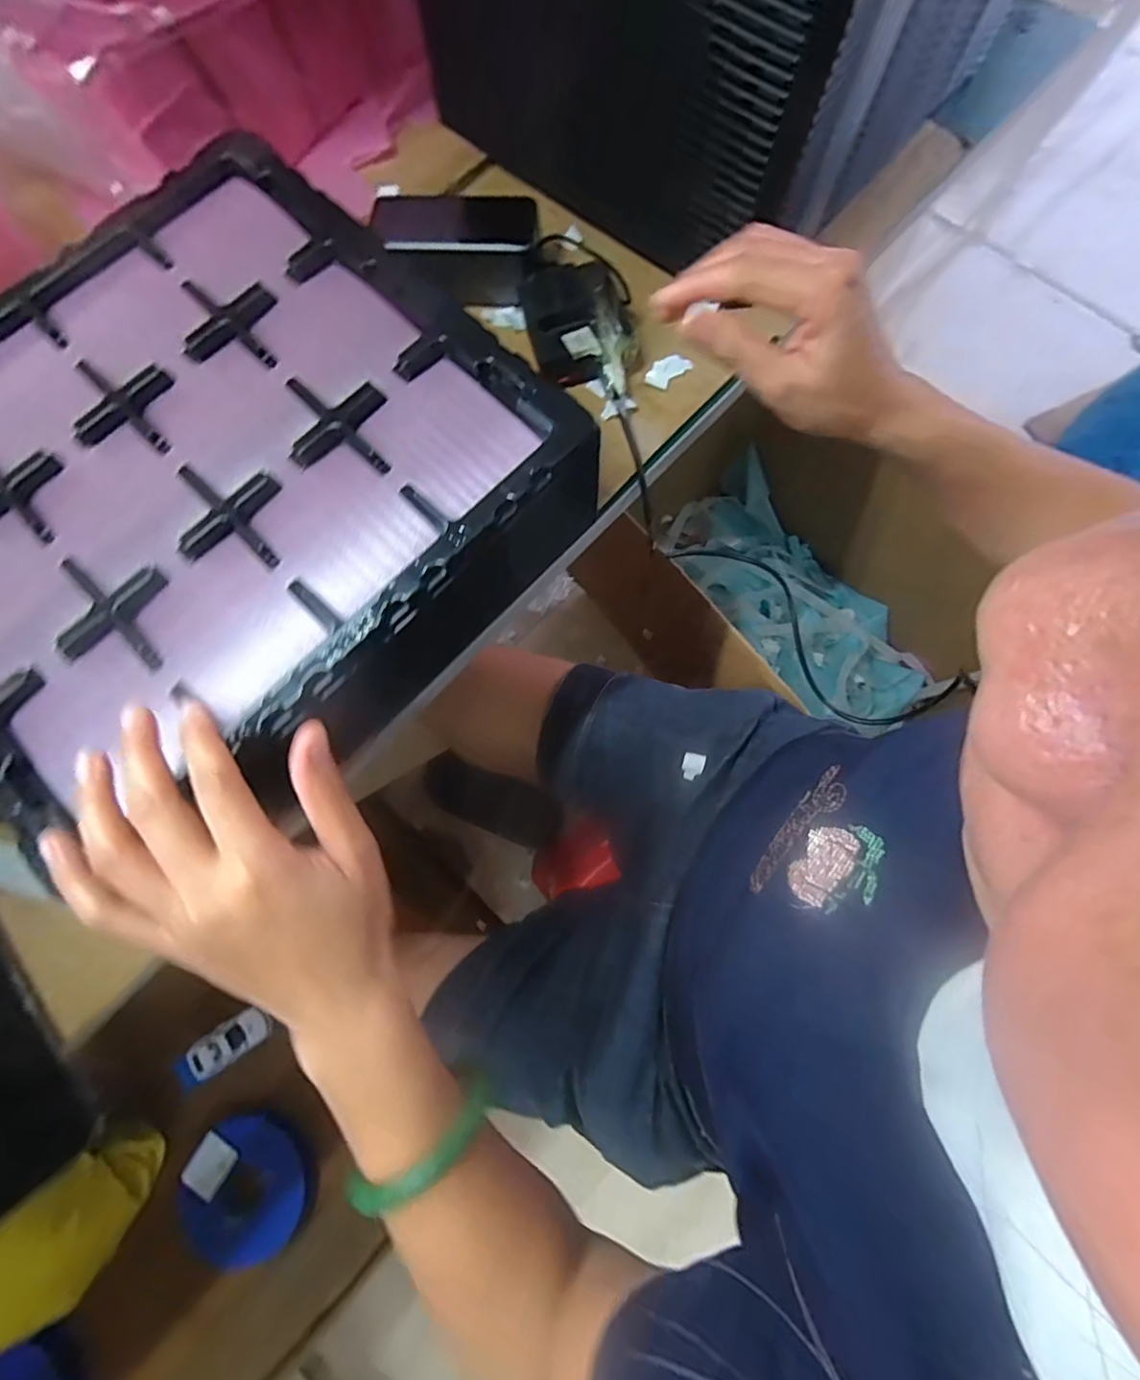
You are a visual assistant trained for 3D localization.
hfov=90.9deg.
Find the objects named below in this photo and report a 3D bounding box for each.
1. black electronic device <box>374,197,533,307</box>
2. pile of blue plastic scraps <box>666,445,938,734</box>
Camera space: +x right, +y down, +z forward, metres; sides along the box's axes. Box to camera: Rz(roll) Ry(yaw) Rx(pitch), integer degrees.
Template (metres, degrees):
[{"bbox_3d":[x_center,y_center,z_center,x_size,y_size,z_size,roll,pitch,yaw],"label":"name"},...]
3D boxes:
[{"bbox_3d":[-0.092,-0.355,0.449,0.126,0.043,0.060,5,76,3],"label":"black electronic device"},{"bbox_3d":[0.410,-0.175,1.054,0.260,0.087,0.535,-37,78,-7],"label":"pile of blue plastic scraps"}]

